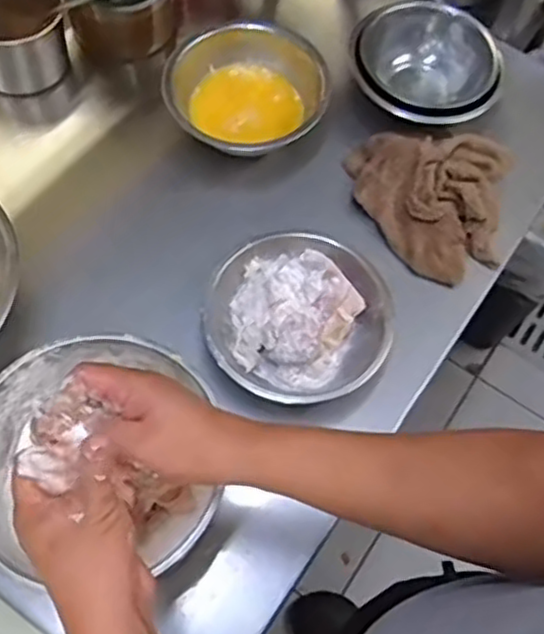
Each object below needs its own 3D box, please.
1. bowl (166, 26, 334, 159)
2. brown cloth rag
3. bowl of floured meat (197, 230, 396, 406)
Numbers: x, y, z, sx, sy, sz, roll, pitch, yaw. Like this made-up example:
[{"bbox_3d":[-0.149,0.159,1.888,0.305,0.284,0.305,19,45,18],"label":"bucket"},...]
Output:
[{"bbox_3d":[-0.028,-0.240,0.807,0.170,0.076,0.155,1,66,-3],"label":"bowl"},{"bbox_3d":[0.175,-0.118,0.782,0.169,0.044,0.163,0,66,-4],"label":"brown cloth rag"},{"bbox_3d":[0.024,0.007,0.706,0.171,0.066,0.165,1,66,-3],"label":"bowl of floured meat"}]

